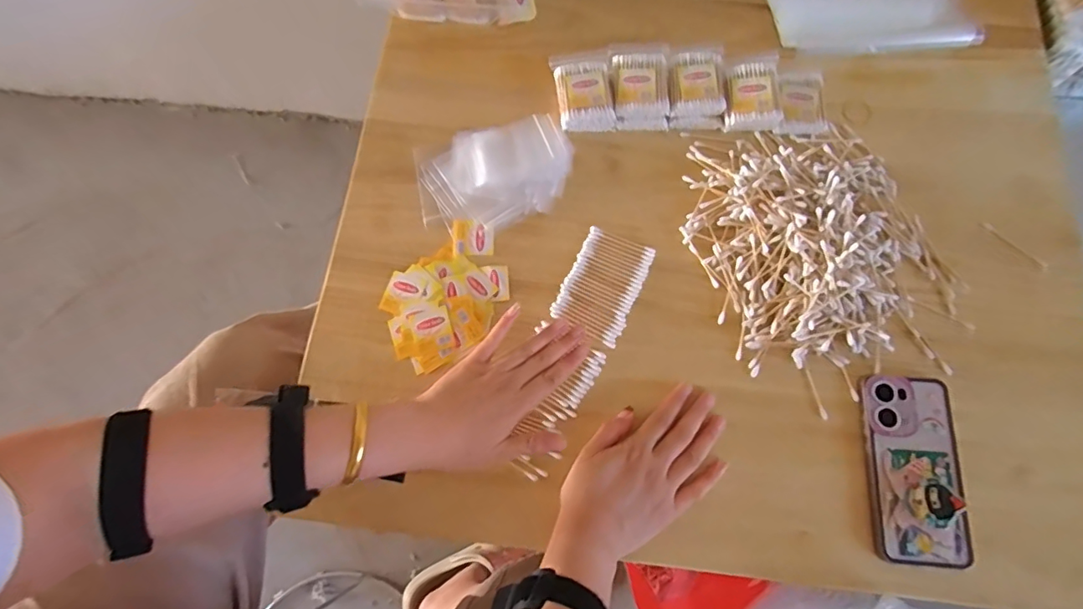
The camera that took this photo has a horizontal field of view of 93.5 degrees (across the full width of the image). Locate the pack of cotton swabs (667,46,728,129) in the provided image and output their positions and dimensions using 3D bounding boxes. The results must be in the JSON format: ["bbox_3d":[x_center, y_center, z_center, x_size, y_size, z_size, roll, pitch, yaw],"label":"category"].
[{"bbox_3d":[0.167,-0.238,0.561,0.060,0.037,0.089,2,74,3],"label":"pack of cotton swabs"}]

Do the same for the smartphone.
[{"bbox_3d":[0.330,0.143,0.447,0.078,0.016,0.157,4,74,3],"label":"smartphone"}]

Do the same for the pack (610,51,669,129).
[{"bbox_3d":[0.106,-0.237,0.562,0.060,0.038,0.088,-2,73,2],"label":"pack"}]

